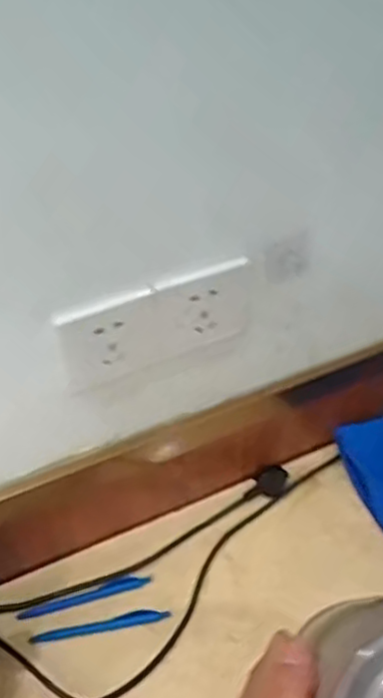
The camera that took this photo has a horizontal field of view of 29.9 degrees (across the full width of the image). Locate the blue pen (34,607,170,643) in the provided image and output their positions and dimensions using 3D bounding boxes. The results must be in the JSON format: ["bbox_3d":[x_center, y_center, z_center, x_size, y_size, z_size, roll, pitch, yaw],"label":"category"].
[{"bbox_3d":[-0.089,0.272,0.705,0.137,0.009,0.014,-8,44,-4],"label":"blue pen"}]

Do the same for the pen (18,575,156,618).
[{"bbox_3d":[-0.106,0.248,0.721,0.132,0.009,0.016,-13,45,-10],"label":"pen"}]

